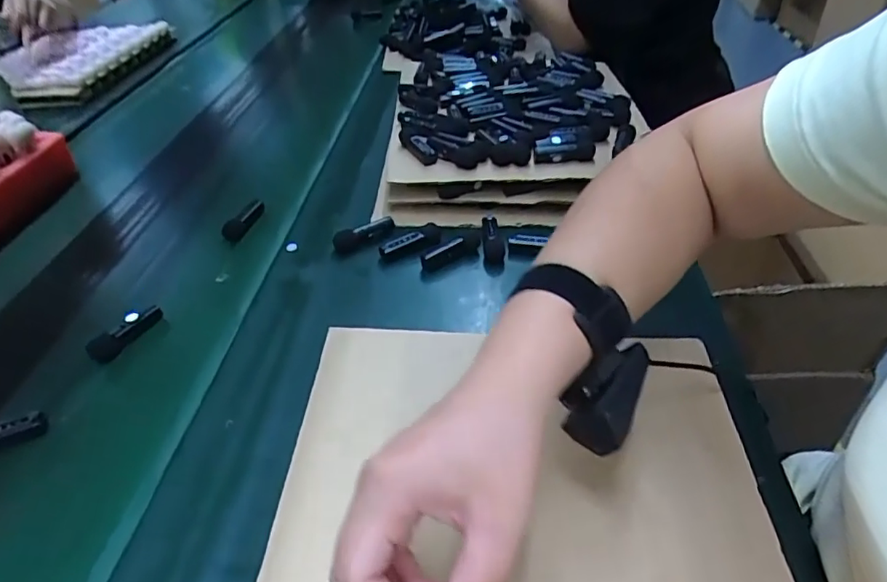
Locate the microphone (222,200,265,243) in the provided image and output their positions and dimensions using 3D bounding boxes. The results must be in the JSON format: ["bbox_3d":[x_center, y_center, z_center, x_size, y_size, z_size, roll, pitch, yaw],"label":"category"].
[{"bbox_3d":[-0.215,-0.076,0.603,0.024,0.012,0.072,7,42,7],"label":"microphone"}]

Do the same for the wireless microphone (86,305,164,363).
[{"bbox_3d":[-0.273,0.035,0.483,0.064,0.019,0.021,-41,54,-21],"label":"wireless microphone"}]

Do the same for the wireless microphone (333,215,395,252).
[{"bbox_3d":[-0.077,-0.056,0.560,0.062,0.023,0.018,-27,48,-28],"label":"wireless microphone"}]

